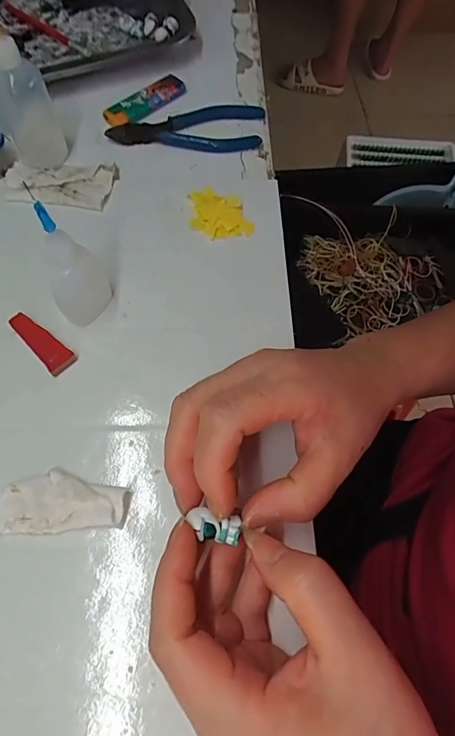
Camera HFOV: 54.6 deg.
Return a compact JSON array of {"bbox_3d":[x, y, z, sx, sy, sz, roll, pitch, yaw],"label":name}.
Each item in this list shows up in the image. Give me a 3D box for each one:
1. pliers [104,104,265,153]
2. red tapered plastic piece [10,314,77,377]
[{"bbox_3d":[-0.035,-0.207,0.380,0.132,0.011,0.047,-2,64,-4],"label":"pliers"},{"bbox_3d":[-0.117,-0.017,0.279,0.018,0.005,0.049,-40,72,-20],"label":"red tapered plastic piece"}]

